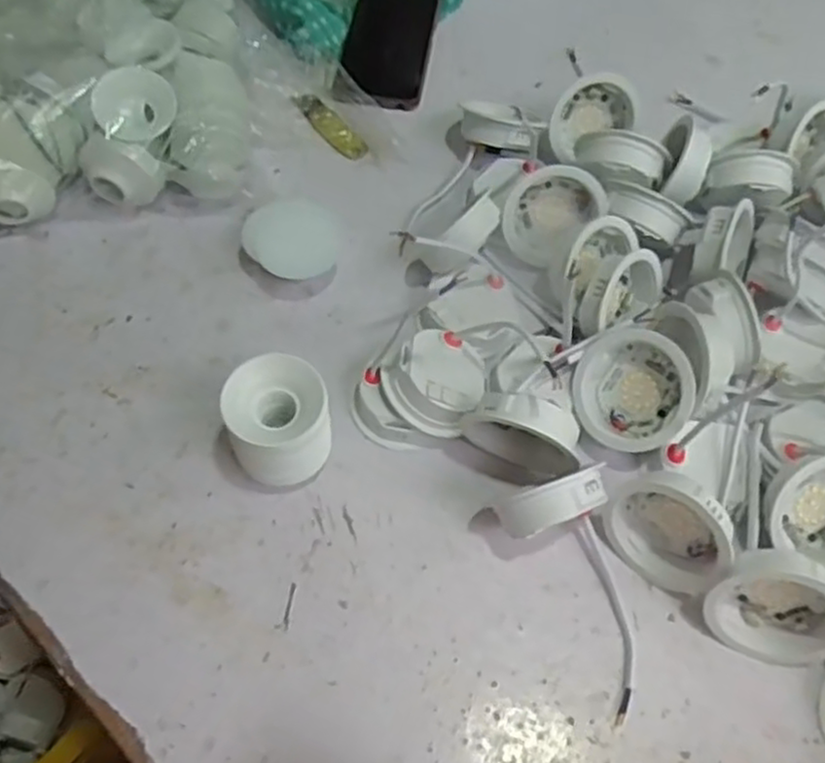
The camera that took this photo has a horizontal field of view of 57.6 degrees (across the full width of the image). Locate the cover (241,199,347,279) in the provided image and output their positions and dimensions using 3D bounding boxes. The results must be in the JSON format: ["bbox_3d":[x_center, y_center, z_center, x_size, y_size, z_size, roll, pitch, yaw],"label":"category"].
[{"bbox_3d":[-0.083,-0.103,0.530,0.065,0.021,0.076,1,60,-1],"label":"cover"}]

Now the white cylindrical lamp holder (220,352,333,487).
[{"bbox_3d":[-0.077,0.027,0.441,0.056,0.070,0.056,1,60,-1],"label":"white cylindrical lamp holder"}]

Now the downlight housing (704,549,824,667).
[{"bbox_3d":[0.197,0.120,0.405,0.069,0.064,0.028,14,35,15],"label":"downlight housing"}]

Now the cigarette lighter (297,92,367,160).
[{"bbox_3d":[-0.064,-0.208,0.611,0.022,0.013,0.075,-33,66,-18],"label":"cigarette lighter"}]

